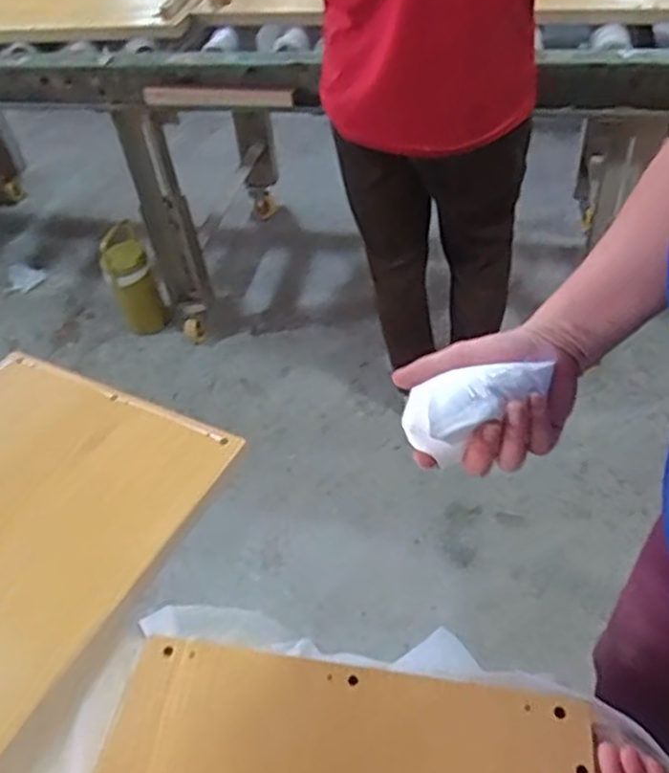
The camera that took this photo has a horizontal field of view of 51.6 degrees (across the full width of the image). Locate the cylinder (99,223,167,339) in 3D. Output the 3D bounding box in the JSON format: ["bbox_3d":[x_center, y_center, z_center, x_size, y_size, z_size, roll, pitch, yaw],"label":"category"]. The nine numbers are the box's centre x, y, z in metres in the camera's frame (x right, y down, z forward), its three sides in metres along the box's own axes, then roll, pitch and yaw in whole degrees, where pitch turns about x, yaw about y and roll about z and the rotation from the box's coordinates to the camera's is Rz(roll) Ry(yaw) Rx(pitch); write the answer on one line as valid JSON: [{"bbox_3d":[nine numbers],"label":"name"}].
[{"bbox_3d":[-0.551,-0.287,1.883,0.125,0.259,0.114,-30,50,-19],"label":"cylinder"}]

